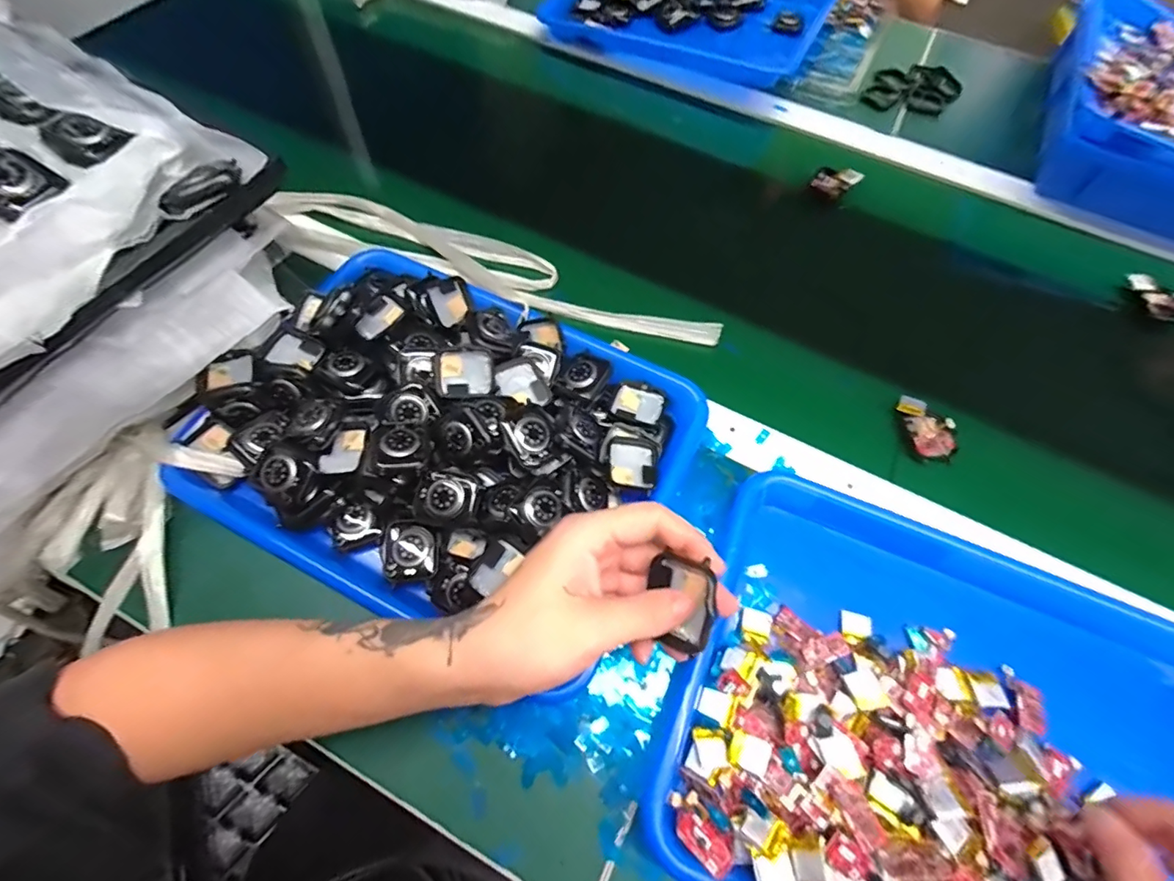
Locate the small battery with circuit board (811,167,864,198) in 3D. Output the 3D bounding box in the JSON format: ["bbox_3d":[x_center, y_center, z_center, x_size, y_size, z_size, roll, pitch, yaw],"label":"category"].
[{"bbox_3d":[0.270,-0.283,0.547,0.045,0.011,0.037,-33,70,-16],"label":"small battery with circuit board"}]

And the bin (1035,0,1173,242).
[{"bbox_3d":[0.652,-0.368,0.558,0.250,0.082,0.323,27,66,10],"label":"bin"}]

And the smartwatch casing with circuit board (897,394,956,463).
[{"bbox_3d":[0.280,-0.011,0.417,0.034,0.015,0.058,-11,65,-7],"label":"smartwatch casing with circuit board"}]

